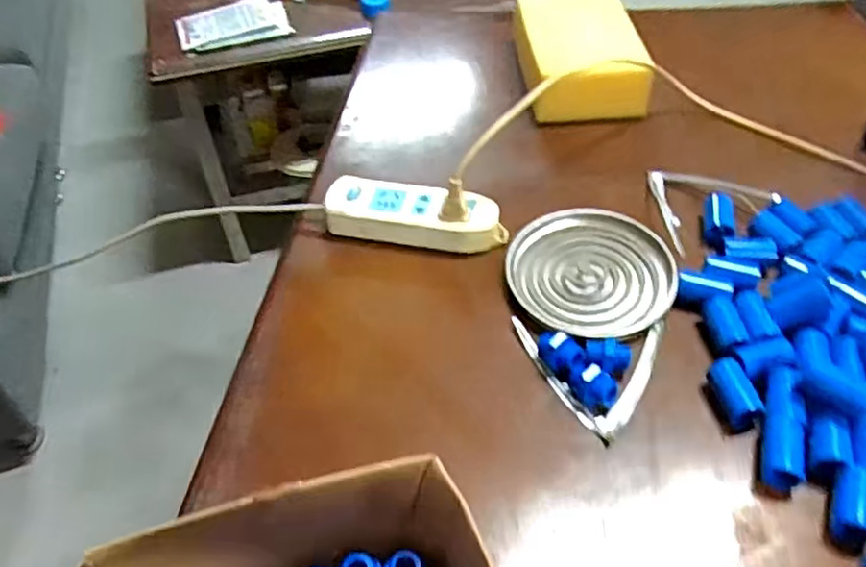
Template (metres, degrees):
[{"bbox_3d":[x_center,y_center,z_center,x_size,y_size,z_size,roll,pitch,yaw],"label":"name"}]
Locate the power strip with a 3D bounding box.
[{"bbox_3d":[-0.017,-0.066,0.646,0.169,0.026,0.071,7,49,8],"label":"power strip"}]

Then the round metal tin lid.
[{"bbox_3d":[0.141,-0.012,0.598,0.139,0.008,0.133,-2,62,3],"label":"round metal tin lid"}]

